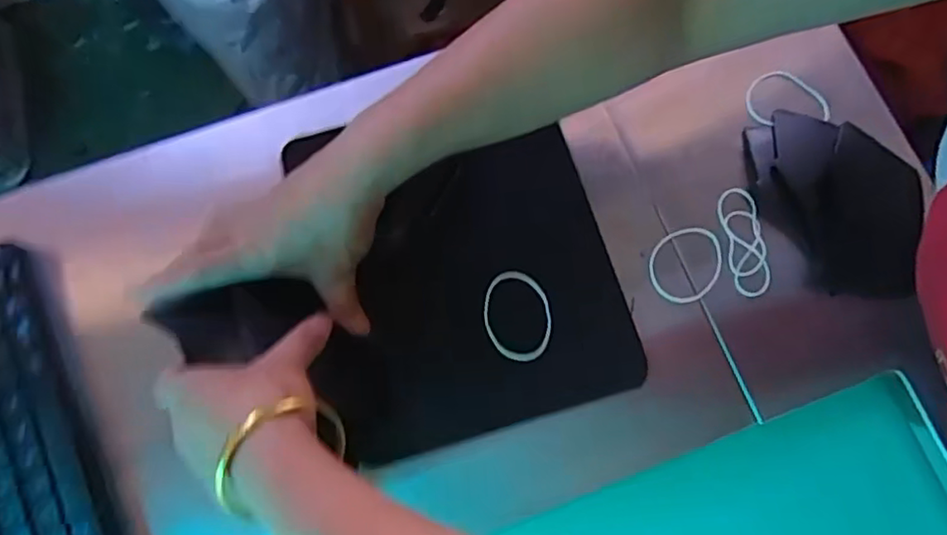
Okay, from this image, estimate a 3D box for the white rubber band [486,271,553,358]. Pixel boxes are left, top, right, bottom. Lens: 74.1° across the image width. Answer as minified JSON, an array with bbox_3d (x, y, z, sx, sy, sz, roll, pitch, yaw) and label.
[{"bbox_3d":[0.031,0.033,0.440,0.046,0.006,0.063,1,77,1],"label":"white rubber band"}]

